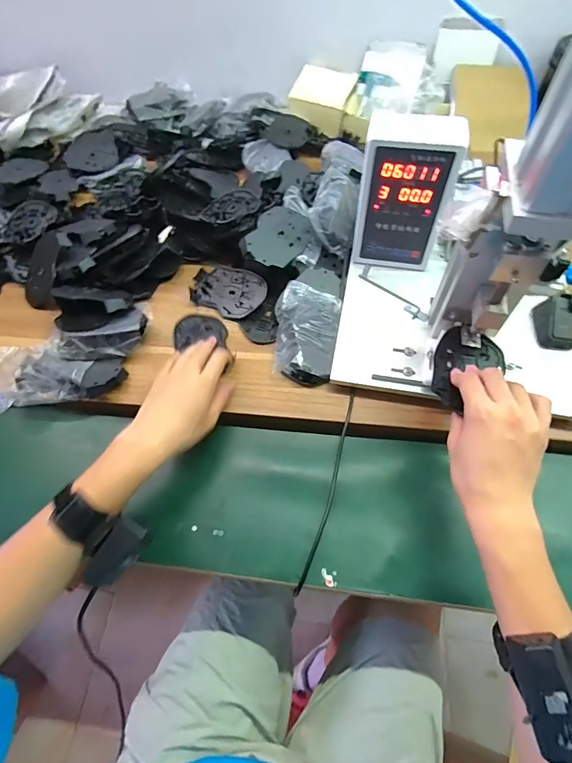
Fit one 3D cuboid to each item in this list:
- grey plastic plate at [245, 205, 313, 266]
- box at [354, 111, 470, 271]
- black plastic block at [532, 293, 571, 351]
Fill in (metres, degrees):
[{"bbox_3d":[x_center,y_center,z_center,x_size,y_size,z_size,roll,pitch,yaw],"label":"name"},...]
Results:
[{"bbox_3d":[-0.008,-0.207,0.563,0.074,0.004,0.102,34,70,-13],"label":"grey plastic plate"},{"bbox_3d":[0.151,-0.238,0.514,0.111,0.175,0.066,13,62,10],"label":"box"},{"bbox_3d":[0.338,-0.077,0.491,0.038,0.035,0.065,2,61,4],"label":"black plastic block"}]

